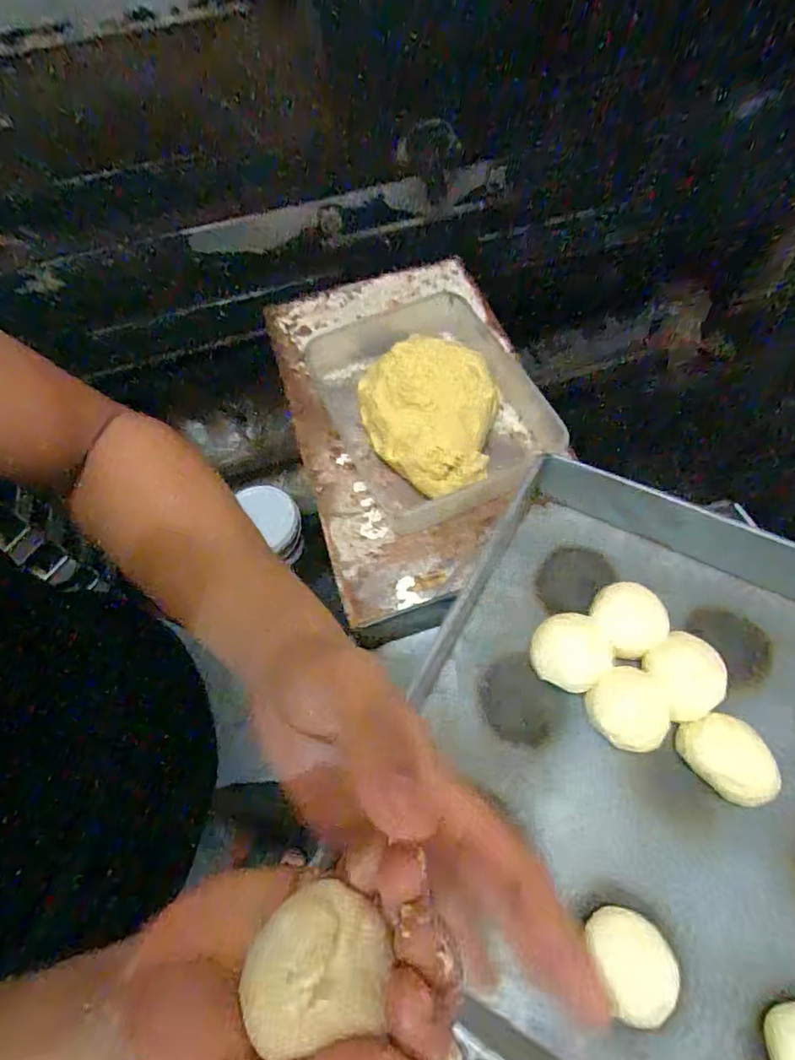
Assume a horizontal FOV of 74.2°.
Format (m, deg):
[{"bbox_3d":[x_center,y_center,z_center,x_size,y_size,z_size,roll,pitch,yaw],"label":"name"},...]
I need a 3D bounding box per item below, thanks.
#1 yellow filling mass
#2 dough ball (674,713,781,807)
[{"bbox_3d":[0.036,-0.169,0.776,0.205,0.095,0.250,8,62,9],"label":"yellow filling mass"},{"bbox_3d":[0.249,0.172,0.399,0.052,0.034,0.066,-34,64,-14],"label":"dough ball"}]

